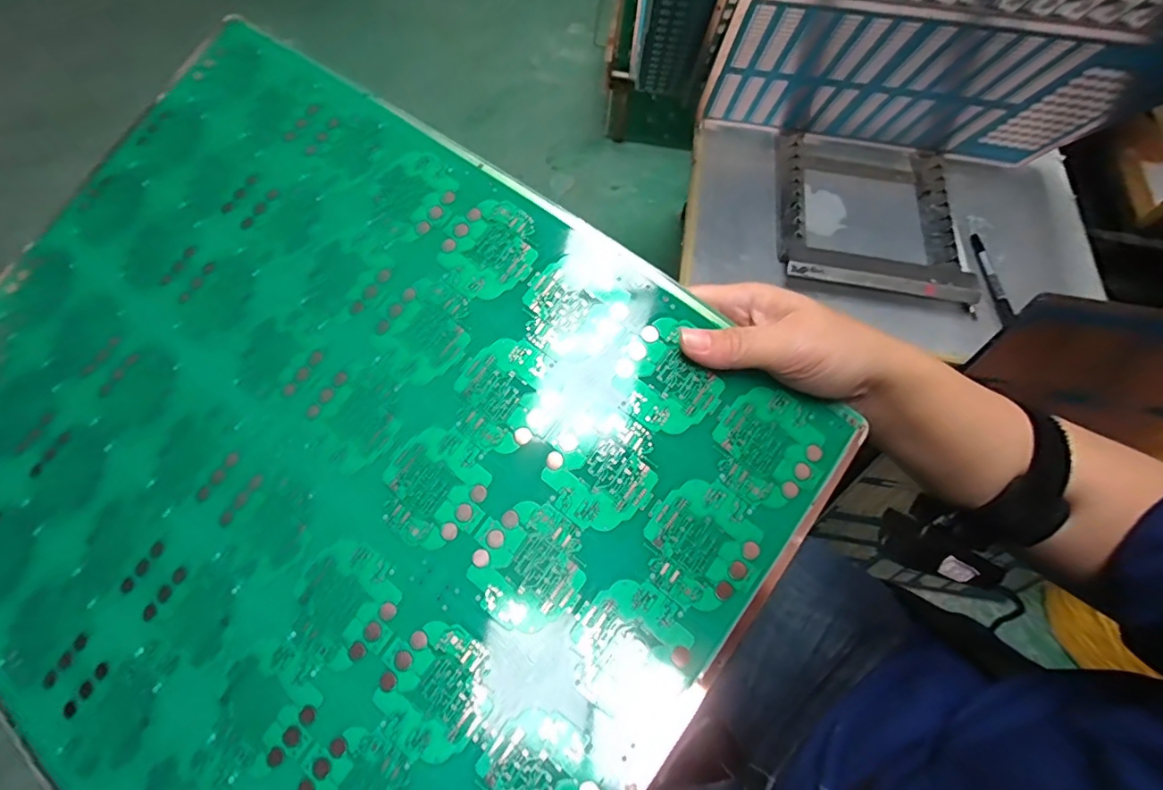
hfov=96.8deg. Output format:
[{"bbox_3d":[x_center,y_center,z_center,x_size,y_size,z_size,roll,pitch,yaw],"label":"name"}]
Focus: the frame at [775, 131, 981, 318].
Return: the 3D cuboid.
[{"bbox_3d":[0.322,-0.203,0.582,0.199,0.030,0.221,6,66,0],"label":"frame"}]

